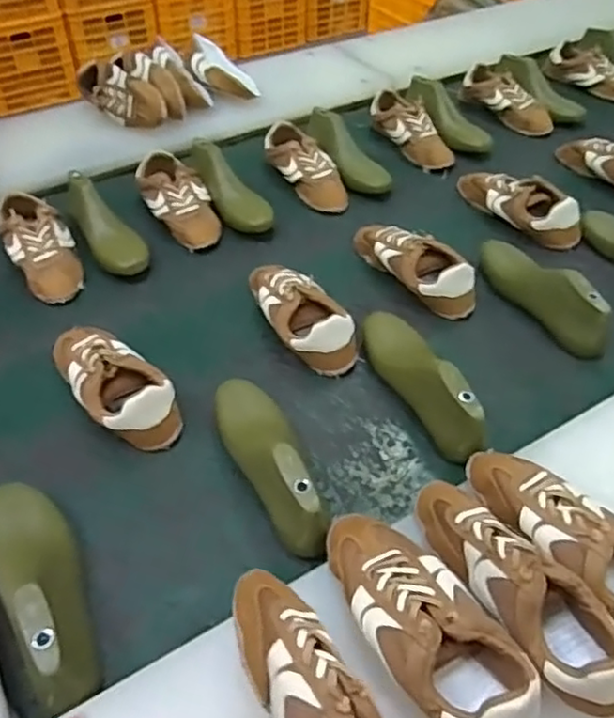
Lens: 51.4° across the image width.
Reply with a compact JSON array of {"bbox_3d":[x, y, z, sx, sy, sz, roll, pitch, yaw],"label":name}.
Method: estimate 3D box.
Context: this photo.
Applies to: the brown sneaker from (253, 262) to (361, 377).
[{"bbox_3d":[-0.016,-0.070,0.879,0.088,0.070,0.231,-22,52,-20],"label":"brown sneaker"}]

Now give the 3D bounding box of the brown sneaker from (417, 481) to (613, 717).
[{"bbox_3d":[0.181,0.187,0.557,0.075,0.072,0.234,-22,52,-20],"label":"brown sneaker"}]

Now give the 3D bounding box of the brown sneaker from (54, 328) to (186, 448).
[{"bbox_3d":[-0.246,0.025,0.795,0.093,0.067,0.228,-34,57,-27],"label":"brown sneaker"}]

